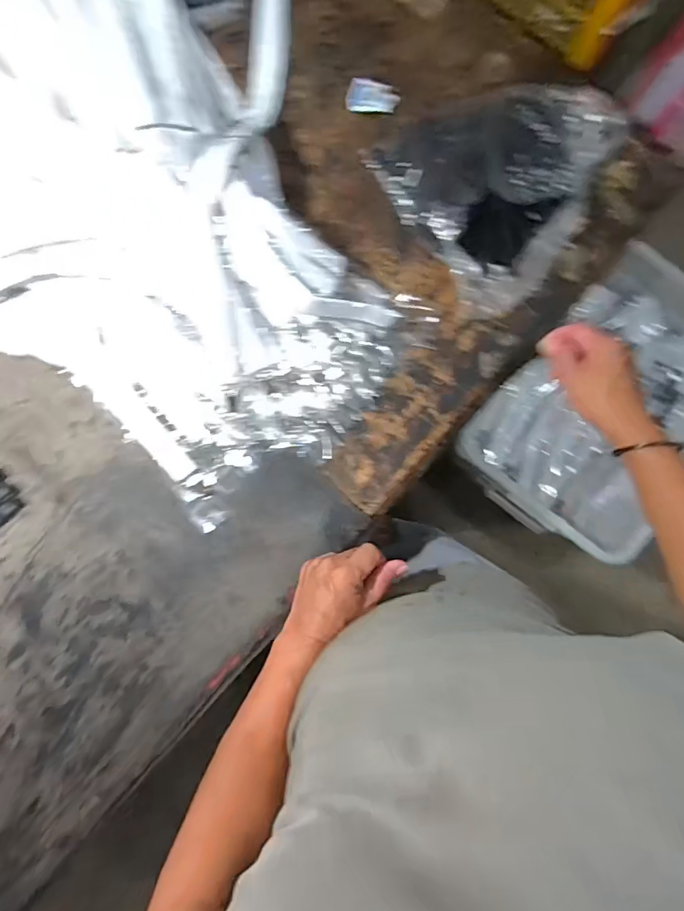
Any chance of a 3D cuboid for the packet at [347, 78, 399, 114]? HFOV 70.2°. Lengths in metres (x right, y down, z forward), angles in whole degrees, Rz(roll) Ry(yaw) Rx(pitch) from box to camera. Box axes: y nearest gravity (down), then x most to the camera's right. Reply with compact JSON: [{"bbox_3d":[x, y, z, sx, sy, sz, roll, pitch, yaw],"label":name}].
[{"bbox_3d":[0.039,-0.455,0.619,0.066,0.016,0.042,17,85,-1],"label":"packet"}]

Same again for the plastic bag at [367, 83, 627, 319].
[{"bbox_3d":[0.212,-0.328,0.585,0.280,0.074,0.253,-25,87,-4],"label":"plastic bag"}]

